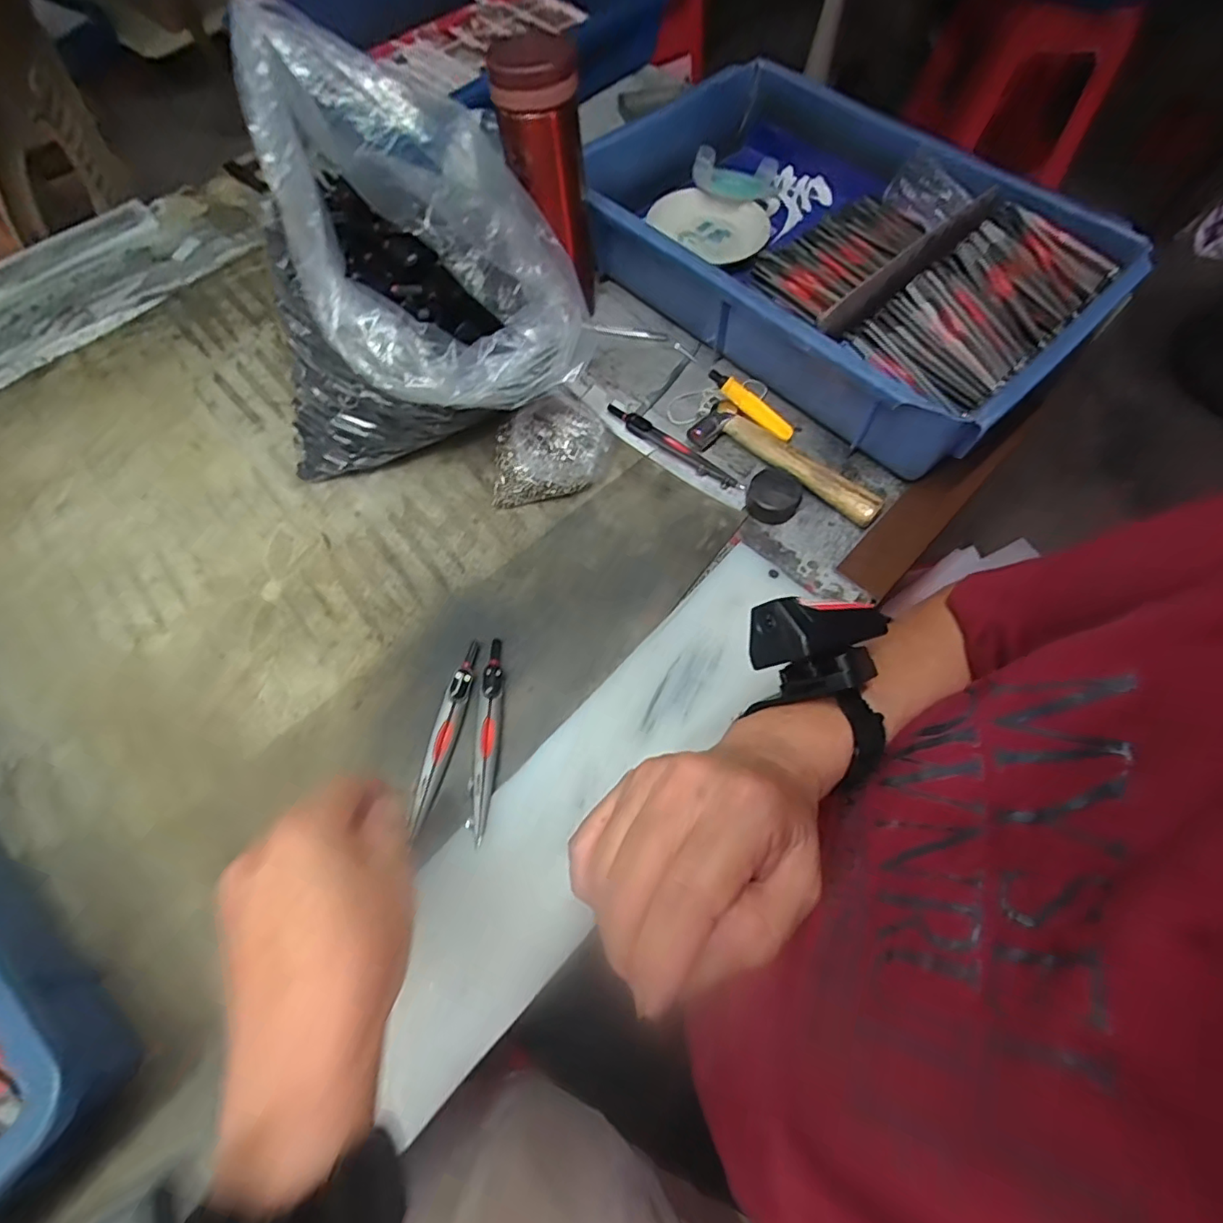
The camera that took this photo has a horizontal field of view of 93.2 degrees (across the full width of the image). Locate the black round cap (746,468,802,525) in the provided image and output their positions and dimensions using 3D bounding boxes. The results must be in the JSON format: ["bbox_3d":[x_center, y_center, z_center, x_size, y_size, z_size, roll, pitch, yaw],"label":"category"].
[{"bbox_3d":[0.124,-0.088,0.444,0.038,0.020,0.037,0,65,0],"label":"black round cap"}]

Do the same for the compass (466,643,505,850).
[{"bbox_3d":[-0.080,0.078,0.370,0.016,0.011,0.127,-1,65,-1],"label":"compass"}]

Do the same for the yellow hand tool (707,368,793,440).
[{"bbox_3d":[0.114,-0.170,0.472,0.082,0.017,0.012,37,70,-3],"label":"yellow hand tool"}]

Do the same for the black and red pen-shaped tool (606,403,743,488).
[{"bbox_3d":[0.050,-0.136,0.475,0.133,0.007,0.017,36,70,15],"label":"black and red pen-shaped tool"}]

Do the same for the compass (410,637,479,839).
[{"bbox_3d":[-0.108,0.078,0.374,0.018,0.013,0.124,11,66,5],"label":"compass"}]

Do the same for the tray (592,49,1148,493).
[{"bbox_3d":[0.187,-0.342,0.530,0.307,0.088,0.464,-40,72,-17],"label":"tray"}]

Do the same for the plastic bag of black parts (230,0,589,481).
[{"bbox_3d":[-0.137,-0.188,0.376,0.192,0.239,0.151,25,68,11],"label":"plastic bag of black parts"}]

